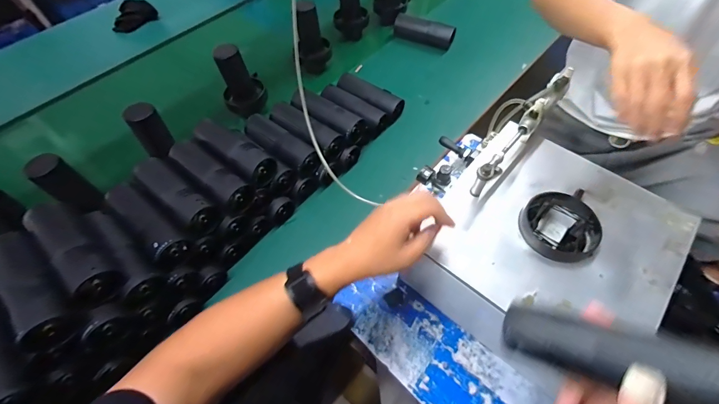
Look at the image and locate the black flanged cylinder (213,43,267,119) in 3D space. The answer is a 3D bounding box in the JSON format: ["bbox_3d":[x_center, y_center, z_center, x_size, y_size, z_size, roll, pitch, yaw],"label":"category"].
[{"bbox_3d":[-0.272,-0.283,0.759,0.096,0.152,0.097,-21,59,-10],"label":"black flanged cylinder"}]

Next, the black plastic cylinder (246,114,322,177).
[{"bbox_3d":[-0.151,-0.111,0.657,0.164,0.045,0.057,37,66,23],"label":"black plastic cylinder"}]

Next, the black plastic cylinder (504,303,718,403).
[{"bbox_3d":[0.199,0.123,0.271,0.159,0.036,0.042,2,49,48],"label":"black plastic cylinder"}]

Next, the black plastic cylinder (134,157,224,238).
[{"bbox_3d":[-0.293,-0.012,0.540,0.156,0.052,0.056,32,64,20],"label":"black plastic cylinder"}]

